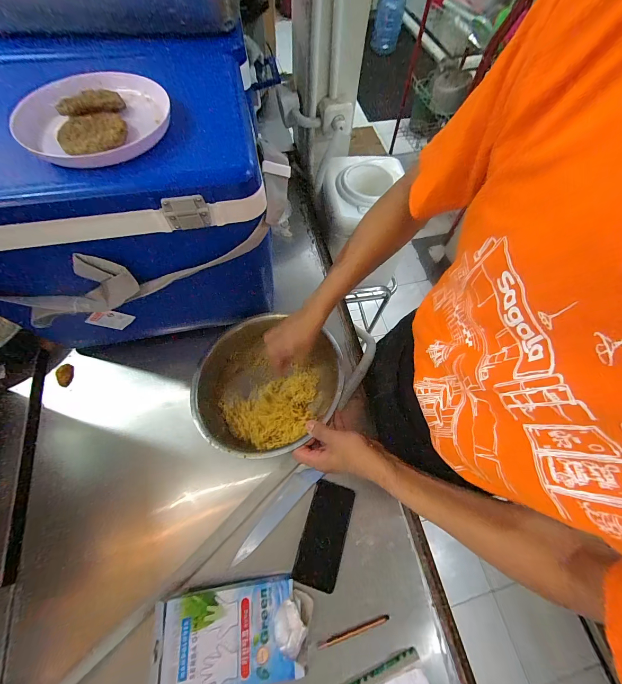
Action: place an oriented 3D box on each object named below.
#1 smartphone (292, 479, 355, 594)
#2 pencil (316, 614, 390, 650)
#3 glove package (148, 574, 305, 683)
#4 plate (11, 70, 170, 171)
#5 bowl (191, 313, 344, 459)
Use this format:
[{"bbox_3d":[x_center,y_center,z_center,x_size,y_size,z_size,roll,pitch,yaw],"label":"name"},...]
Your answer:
[{"bbox_3d":[0.026,0.342,0.529,0.075,0.014,0.160,17,64,5],"label":"smartphone"},{"bbox_3d":[0.069,0.463,0.469,0.121,0.008,0.010,-12,65,-9],"label":"pencil"},{"bbox_3d":[-0.123,0.440,0.443,0.212,0.050,0.119,-3,64,-5],"label":"glove package"},{"bbox_3d":[-0.270,-0.289,0.374,0.169,0.024,0.173,-16,68,-10],"label":"plate"},{"bbox_3d":[-0.097,0.088,0.569,0.261,0.137,0.238,1,64,-2],"label":"bowl"}]

